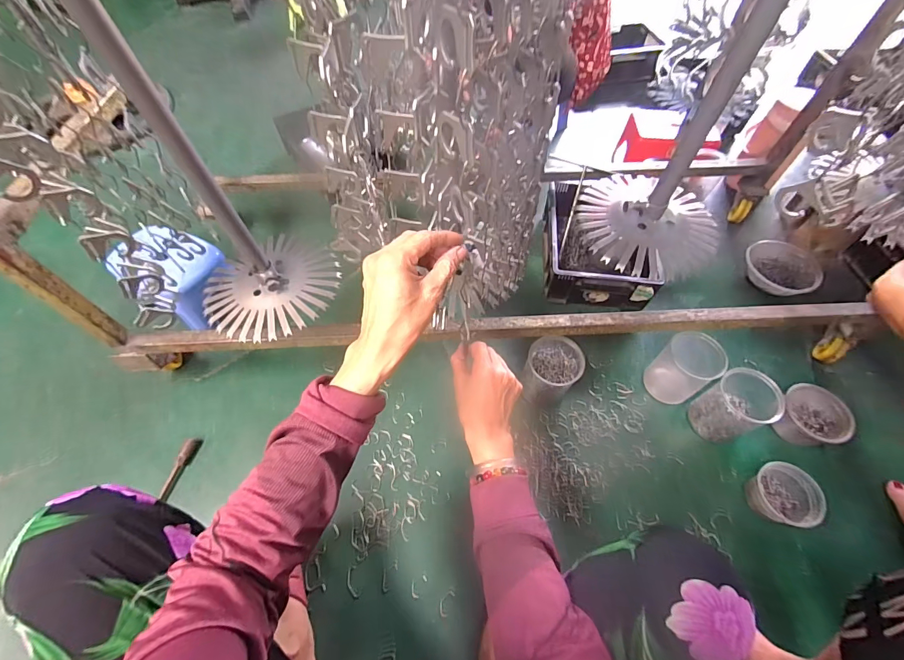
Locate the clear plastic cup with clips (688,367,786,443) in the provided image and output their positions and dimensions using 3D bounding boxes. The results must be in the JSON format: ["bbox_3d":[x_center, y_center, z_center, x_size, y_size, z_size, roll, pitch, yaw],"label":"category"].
[{"bbox_3d":[0.548,0.155,0.761,0.090,0.147,0.105,-18,58,-12],"label":"clear plastic cup with clips"}]

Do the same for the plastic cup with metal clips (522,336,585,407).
[{"bbox_3d":[0.202,0.088,0.794,0.106,0.135,0.115,0,56,0],"label":"plastic cup with metal clips"}]

